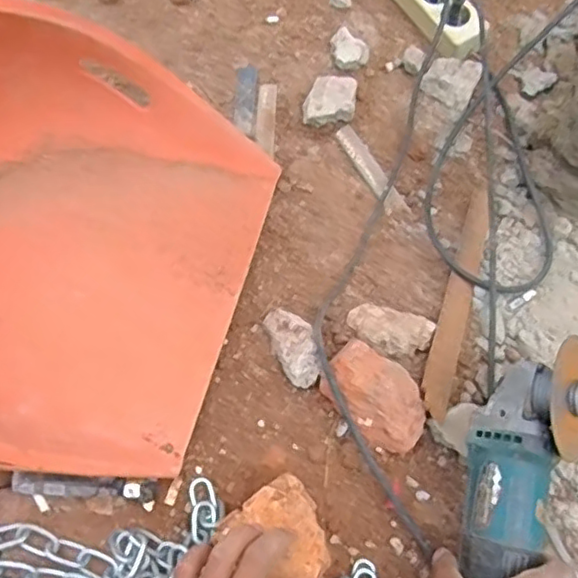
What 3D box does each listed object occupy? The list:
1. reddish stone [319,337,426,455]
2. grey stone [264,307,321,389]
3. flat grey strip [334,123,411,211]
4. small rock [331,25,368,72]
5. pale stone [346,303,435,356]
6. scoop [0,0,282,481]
[{"bbox_3d":[0.084,0.103,0.598,0.105,0.037,0.069,43,77,2],"label":"reddish stone"},{"bbox_3d":[0.005,0.055,0.630,0.038,0.031,0.093,-16,60,-11],"label":"grey stone"},{"bbox_3d":[0.102,-0.150,0.774,0.028,0.010,0.135,-29,76,-18],"label":"flat grey strip"},{"bbox_3d":[0.079,-0.315,0.815,0.046,0.023,0.060,-9,59,-7],"label":"small rock"},{"bbox_3d":[0.103,0.042,0.643,0.085,0.022,0.045,18,59,9],"label":"pale stone"},{"bbox_3d":[-0.235,-0.075,0.587,0.368,0.220,0.436,13,59,7],"label":"scoop"}]

